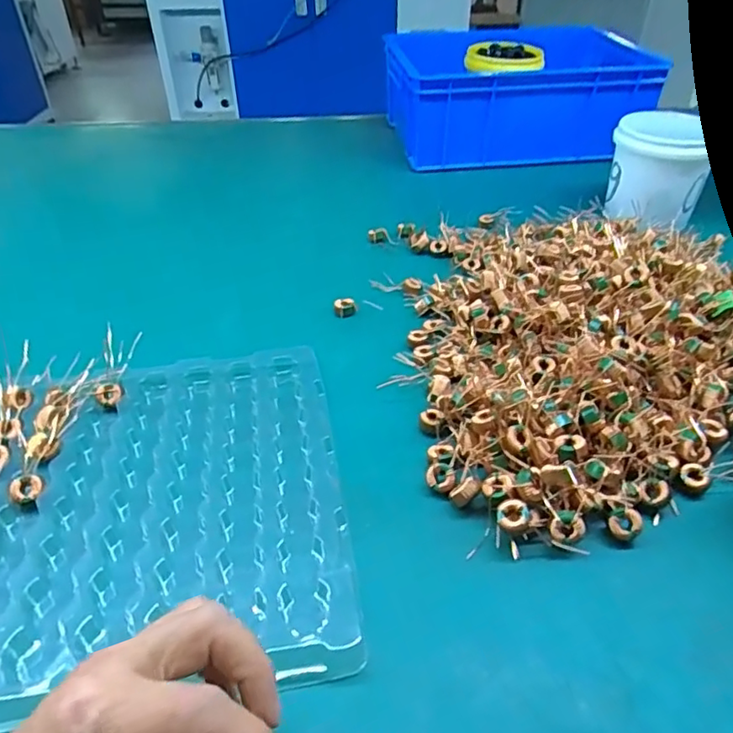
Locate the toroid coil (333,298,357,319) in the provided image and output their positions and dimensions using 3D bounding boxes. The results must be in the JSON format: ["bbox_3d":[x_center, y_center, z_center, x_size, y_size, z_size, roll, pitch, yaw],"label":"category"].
[{"bbox_3d":[-0.022,-0.062,0.613,0.024,0.016,0.014,-5,40,-7],"label":"toroid coil"}]

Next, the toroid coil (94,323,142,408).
[{"bbox_3d":[-0.216,0.001,0.502,0.025,0.027,0.068,3,75,4],"label":"toroid coil"}]

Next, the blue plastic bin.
[{"bbox_3d":[0.243,-0.458,0.989,0.386,0.155,0.249,-4,40,-6],"label":"blue plastic bin"}]

